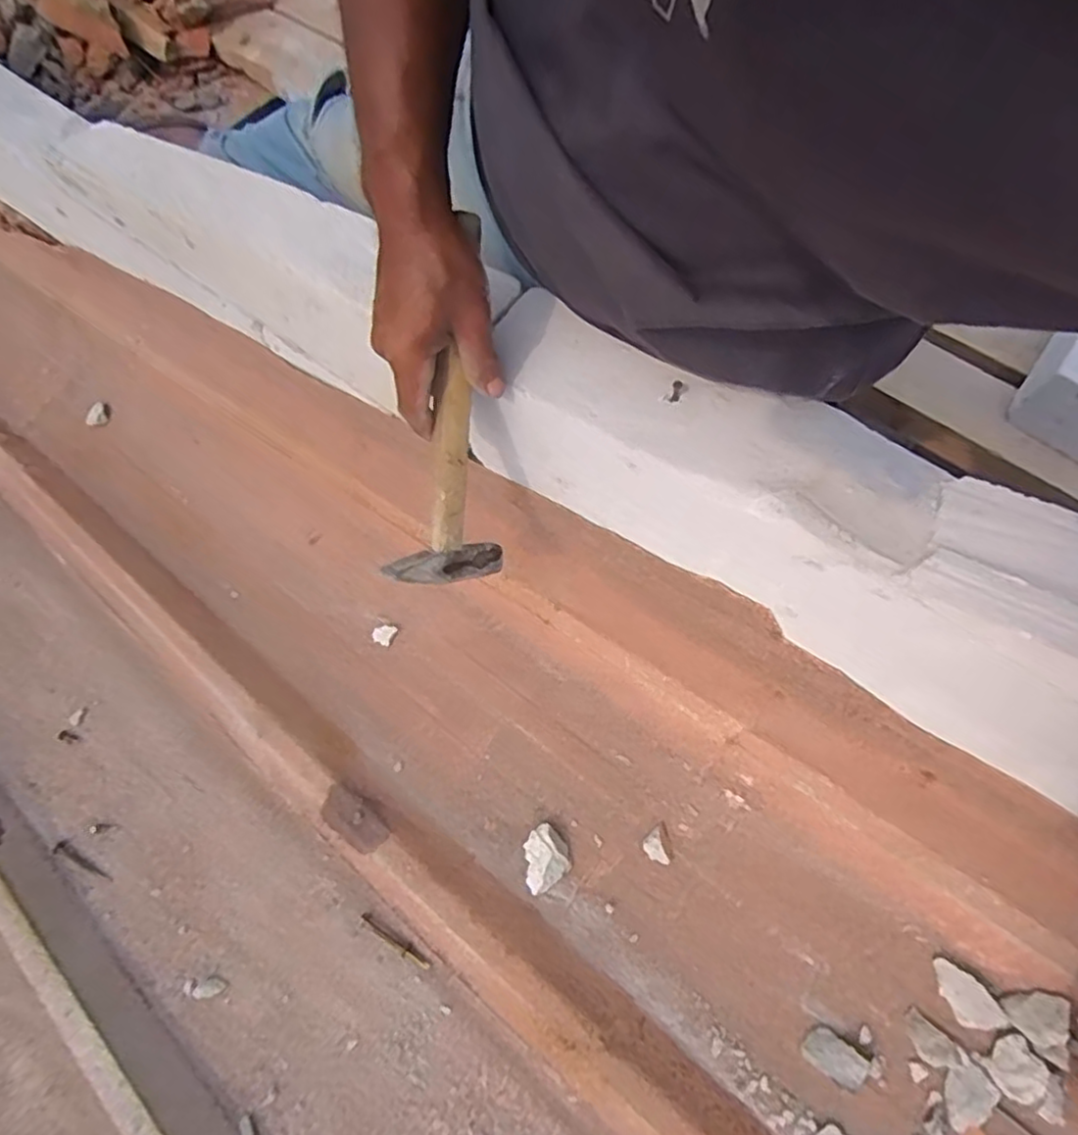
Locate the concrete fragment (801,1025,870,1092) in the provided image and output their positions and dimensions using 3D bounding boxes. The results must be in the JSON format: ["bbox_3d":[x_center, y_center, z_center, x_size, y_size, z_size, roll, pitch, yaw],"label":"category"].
[{"bbox_3d":[0.216,0.356,0.496,0.030,0.012,0.043,-31,47,-32],"label":"concrete fragment"}]

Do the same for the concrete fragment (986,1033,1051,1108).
[{"bbox_3d":[0.334,0.350,0.477,0.035,0.015,0.031,-41,75,-17],"label":"concrete fragment"}]

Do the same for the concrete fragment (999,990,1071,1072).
[{"bbox_3d":[0.358,0.326,0.485,0.040,0.016,0.045,-23,54,20],"label":"concrete fragment"}]

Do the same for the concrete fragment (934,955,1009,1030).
[{"bbox_3d":[0.315,0.315,0.505,0.027,0.014,0.051,-25,71,-12],"label":"concrete fragment"}]

